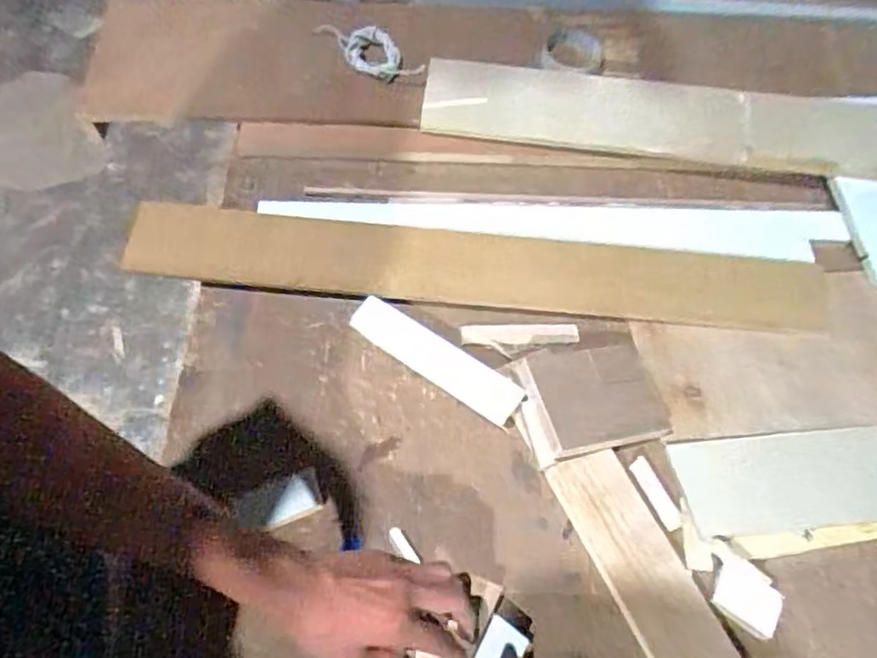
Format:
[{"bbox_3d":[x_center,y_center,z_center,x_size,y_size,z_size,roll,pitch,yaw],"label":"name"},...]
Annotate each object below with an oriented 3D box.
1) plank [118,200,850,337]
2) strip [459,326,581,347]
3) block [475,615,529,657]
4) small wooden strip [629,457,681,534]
[{"bbox_3d":[0.049,-0.071,0.727,0.778,0.012,0.087,5,61,0],"label":"plank"},{"bbox_3d":[0.090,0.006,0.710,0.129,0.006,0.023,0,61,-3],"label":"strip"},{"bbox_3d":[0.052,0.277,0.548,0.035,0.010,0.050,26,63,11],"label":"block"},{"bbox_3d":[0.214,0.161,0.633,0.020,0.004,0.072,-21,64,-14],"label":"small wooden strip"}]

